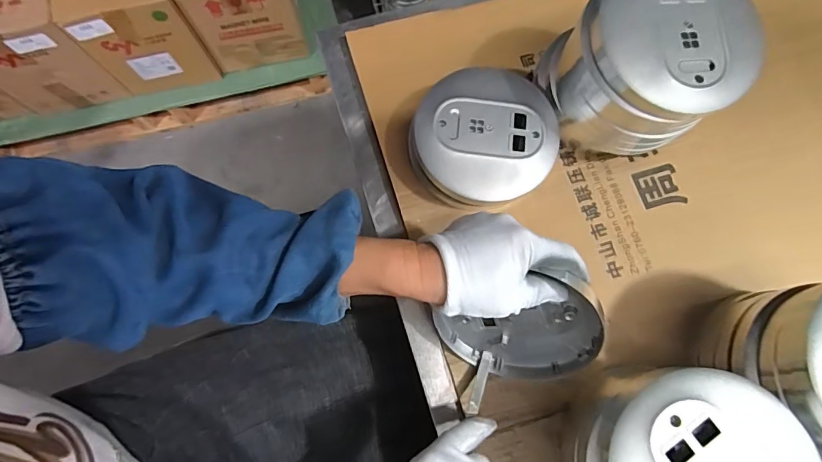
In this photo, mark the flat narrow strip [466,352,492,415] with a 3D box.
[{"bbox_3d":[0.060,0.133,0.397,0.009,0.005,0.060,23,48,5],"label":"flat narrow strip"}]

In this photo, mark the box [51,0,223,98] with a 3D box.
[{"bbox_3d":[-0.604,-0.495,1.007,0.217,0.255,0.229,-16,77,-4],"label":"box"}]

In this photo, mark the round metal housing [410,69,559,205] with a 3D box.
[{"bbox_3d":[0.071,-0.088,0.439,0.125,0.052,0.134,0,76,0],"label":"round metal housing"}]

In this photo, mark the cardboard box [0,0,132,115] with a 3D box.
[{"bbox_3d":[-0.815,-0.436,0.990,0.218,0.246,0.213,-16,77,-4],"label":"cardboard box"}]

